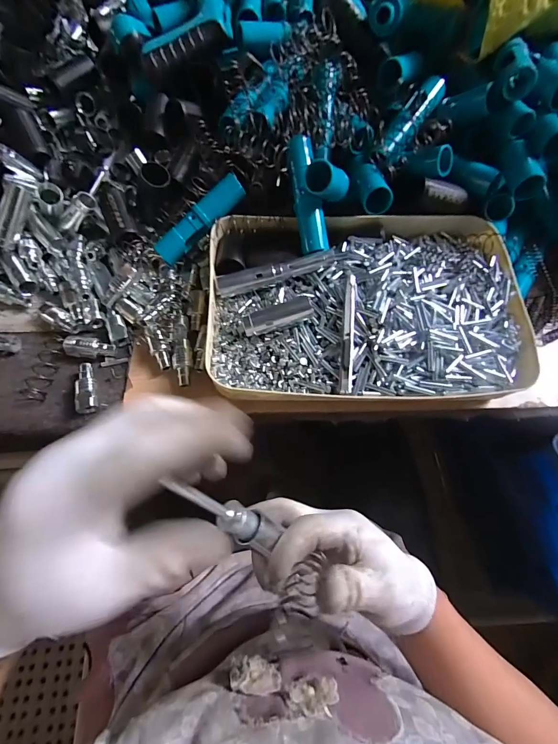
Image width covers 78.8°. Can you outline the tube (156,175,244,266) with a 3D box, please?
[{"bbox_3d":[-0.091,-0.172,0.385,0.120,0.022,0.026,-41,71,8],"label":"tube"}]

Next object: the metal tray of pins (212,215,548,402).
[{"bbox_3d":[0.090,-0.073,0.371,0.321,0.058,0.223,-3,65,-4],"label":"metal tray of pins"}]

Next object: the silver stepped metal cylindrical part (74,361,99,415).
[{"bbox_3d":[-0.196,0.018,0.348,0.020,0.016,0.056,-15,66,-10],"label":"silver stepped metal cylindrical part"}]

